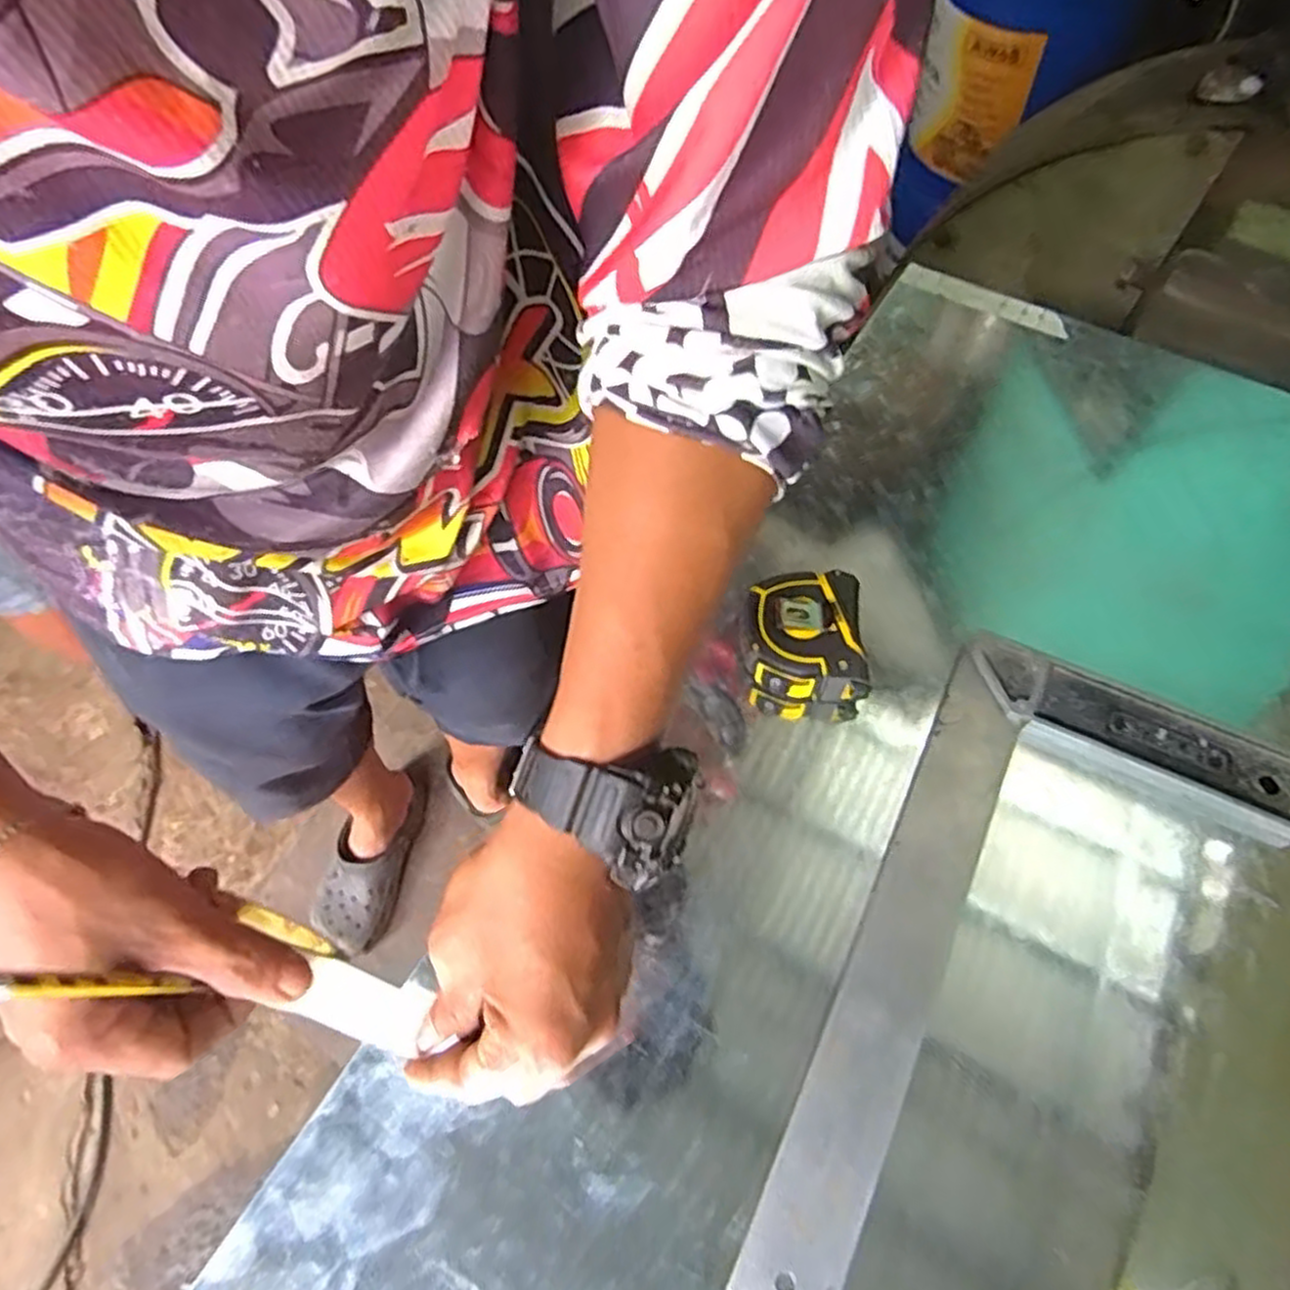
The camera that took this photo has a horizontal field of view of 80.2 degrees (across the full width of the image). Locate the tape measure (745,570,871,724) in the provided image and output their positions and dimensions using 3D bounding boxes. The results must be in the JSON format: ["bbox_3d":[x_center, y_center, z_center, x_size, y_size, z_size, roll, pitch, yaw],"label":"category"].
[{"bbox_3d":[0.092,0.002,0.462,0.067,0.059,0.077,0,64,-1],"label":"tape measure"}]

